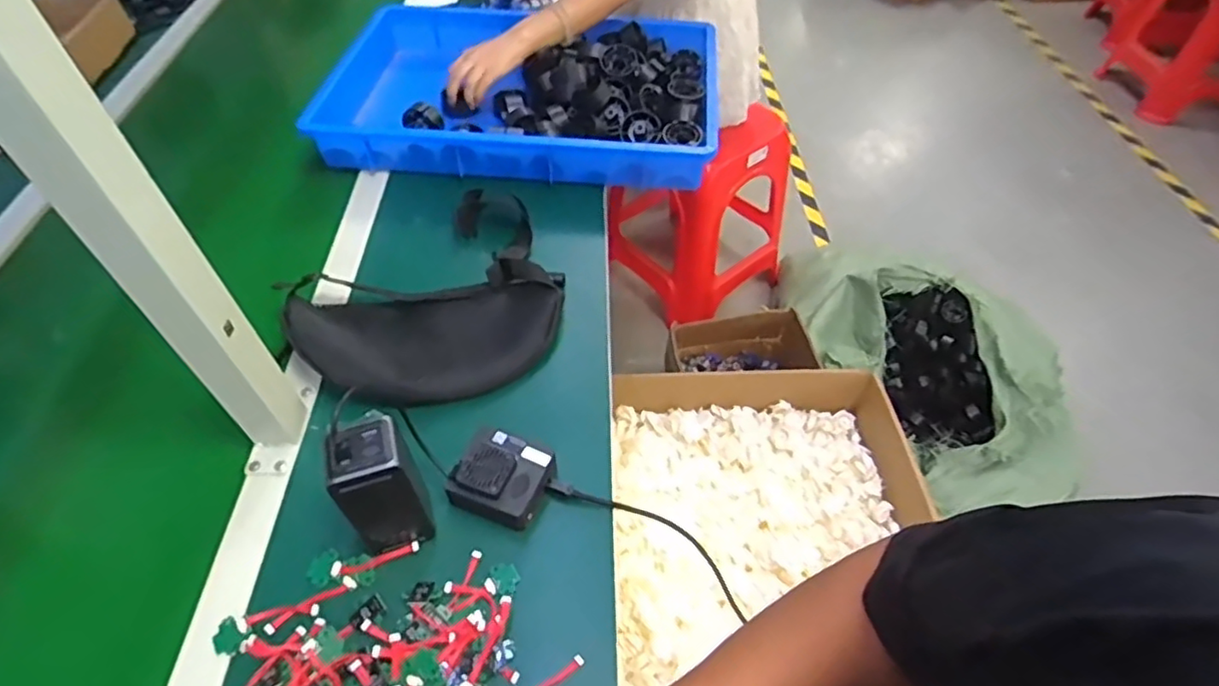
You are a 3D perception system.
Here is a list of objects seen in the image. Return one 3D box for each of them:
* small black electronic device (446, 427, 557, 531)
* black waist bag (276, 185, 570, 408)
[{"bbox_3d":[-0.096,0.114,0.569,0.080,0.042,0.077,18,53,15],"label":"small black electronic device"},{"bbox_3d":[-0.181,-0.049,0.699,0.302,0.046,0.253,-33,58,-24],"label":"black waist bag"}]

